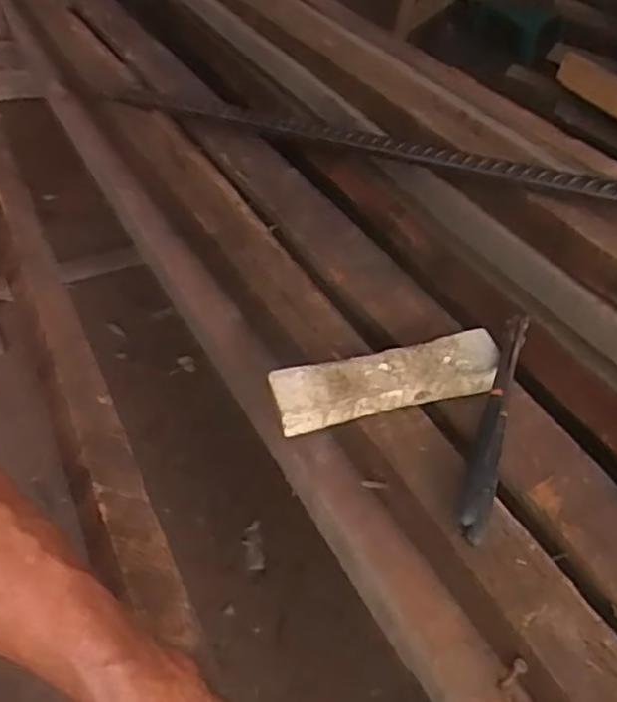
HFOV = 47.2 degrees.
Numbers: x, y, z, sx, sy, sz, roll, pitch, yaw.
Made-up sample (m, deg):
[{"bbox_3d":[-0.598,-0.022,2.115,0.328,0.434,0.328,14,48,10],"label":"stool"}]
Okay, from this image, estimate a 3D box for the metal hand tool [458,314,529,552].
[{"bbox_3d":[0.148,0.051,0.559,0.022,0.035,0.201,13,60,14],"label":"metal hand tool"}]

